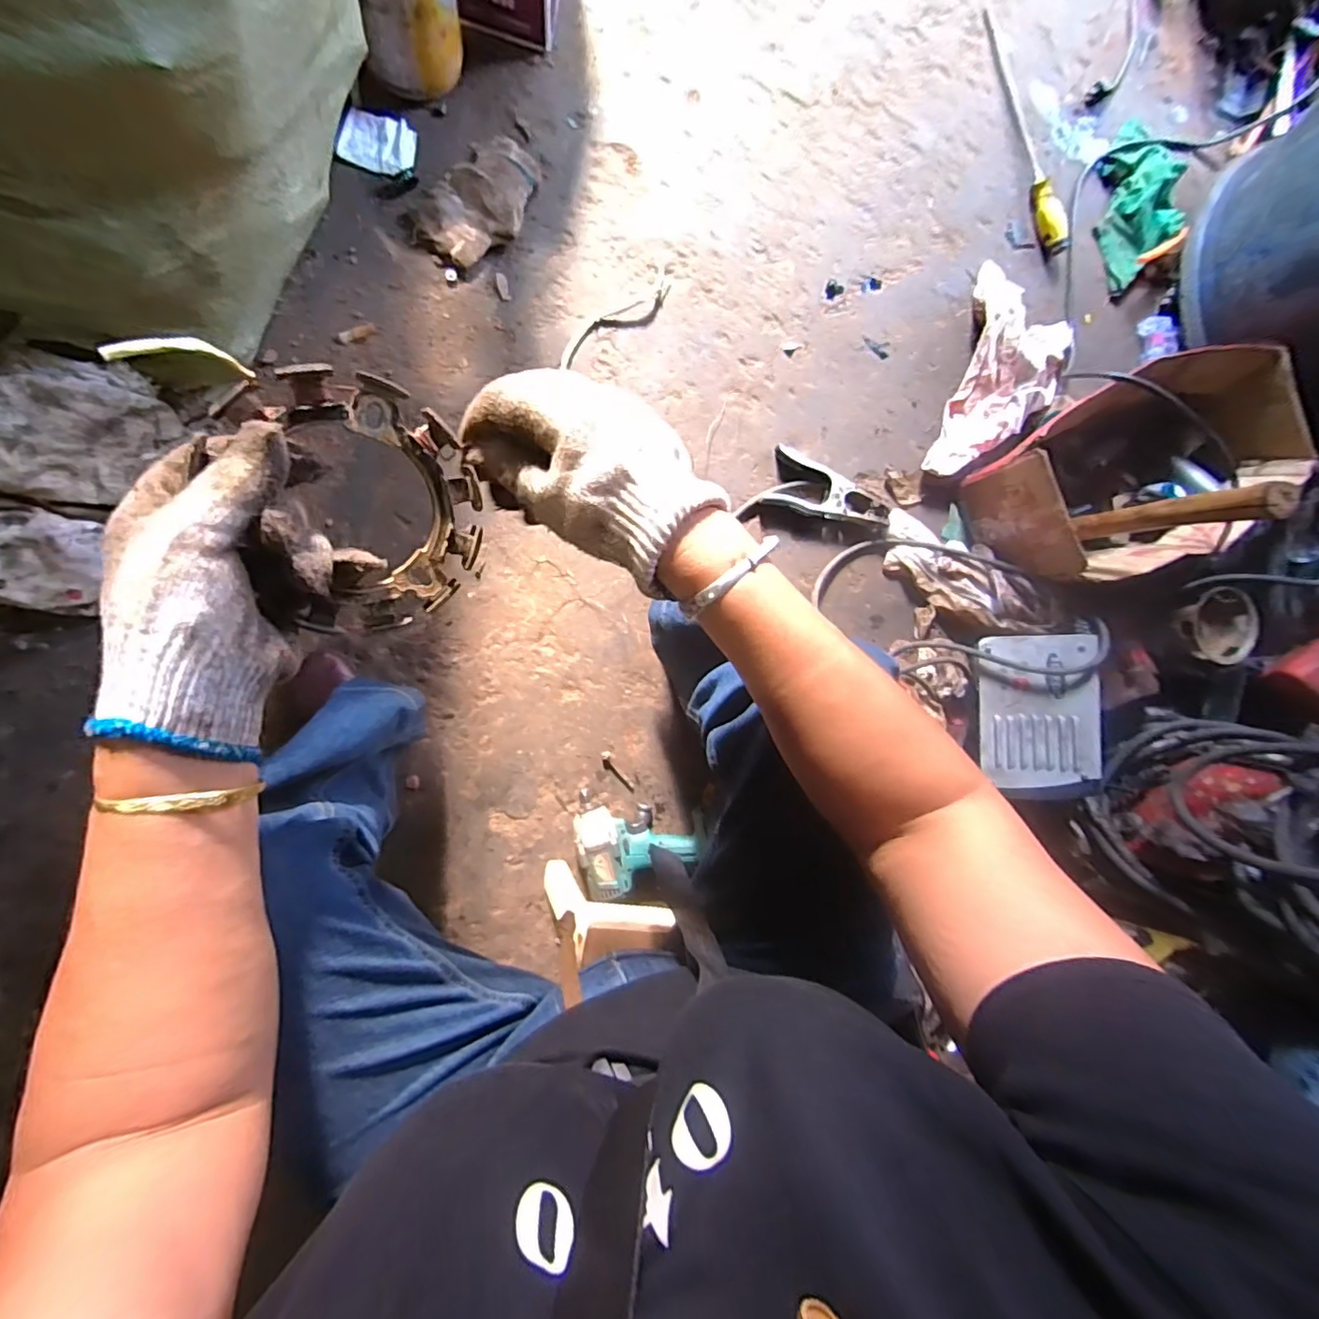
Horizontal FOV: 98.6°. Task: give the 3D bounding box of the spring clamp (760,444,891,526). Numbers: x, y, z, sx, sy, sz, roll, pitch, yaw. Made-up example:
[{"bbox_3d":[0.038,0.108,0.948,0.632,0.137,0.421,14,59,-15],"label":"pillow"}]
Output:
[{"bbox_3d":[0.258,-0.251,0.846,0.193,0.026,0.087,16,90,-7],"label":"spring clamp"}]

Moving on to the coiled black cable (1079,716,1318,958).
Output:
[{"bbox_3d":[0.749,0.208,0.669,0.169,0.393,0.280,12,88,-11],"label":"coiled black cable"}]

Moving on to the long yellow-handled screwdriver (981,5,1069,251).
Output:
[{"bbox_3d":[0.563,-0.815,0.866,0.036,0.033,0.372,-17,93,-10],"label":"long yellow-handled screwdriver"}]

